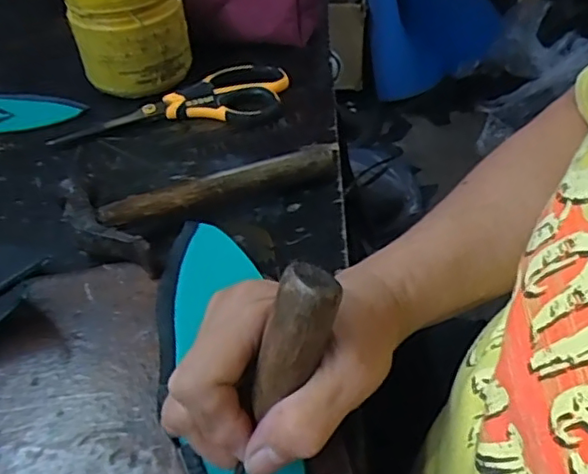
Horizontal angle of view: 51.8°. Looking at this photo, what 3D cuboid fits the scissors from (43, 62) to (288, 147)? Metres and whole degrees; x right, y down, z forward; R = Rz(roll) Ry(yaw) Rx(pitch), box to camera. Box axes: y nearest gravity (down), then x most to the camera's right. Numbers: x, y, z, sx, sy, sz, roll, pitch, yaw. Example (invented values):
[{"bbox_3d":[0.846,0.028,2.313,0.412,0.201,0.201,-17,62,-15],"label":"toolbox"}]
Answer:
[{"bbox_3d":[-0.105,-0.118,0.525,0.200,0.018,0.077,-10,45,-4],"label":"scissors"}]

